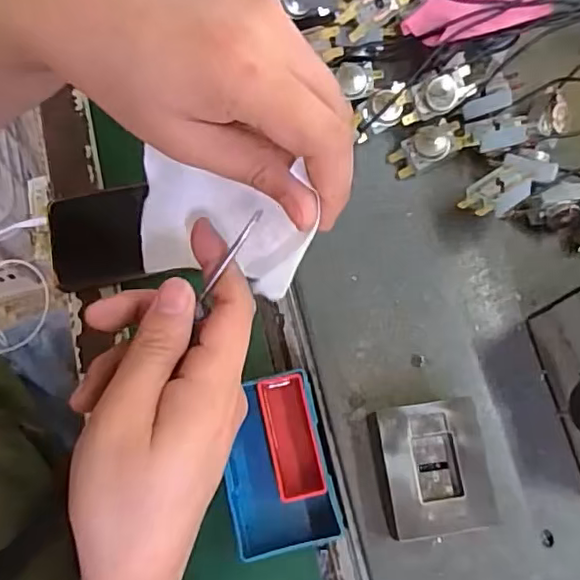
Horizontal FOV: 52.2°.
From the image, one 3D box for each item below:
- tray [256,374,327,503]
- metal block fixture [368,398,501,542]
[{"bbox_3d":[0.001,0.102,0.411,0.032,0.012,0.082,-12,75,-4],"label":"tray"},{"bbox_3d":[0.091,0.116,0.388,0.067,0.029,0.079,-8,75,-4],"label":"metal block fixture"}]

